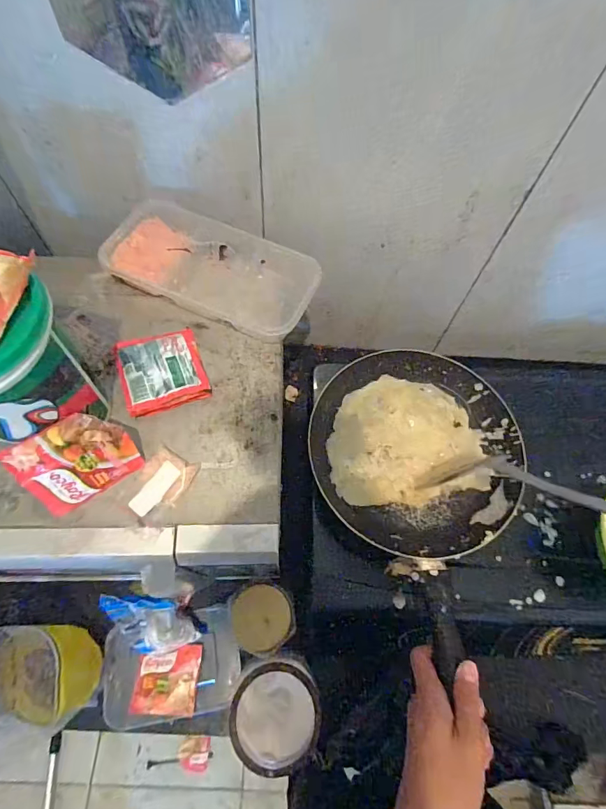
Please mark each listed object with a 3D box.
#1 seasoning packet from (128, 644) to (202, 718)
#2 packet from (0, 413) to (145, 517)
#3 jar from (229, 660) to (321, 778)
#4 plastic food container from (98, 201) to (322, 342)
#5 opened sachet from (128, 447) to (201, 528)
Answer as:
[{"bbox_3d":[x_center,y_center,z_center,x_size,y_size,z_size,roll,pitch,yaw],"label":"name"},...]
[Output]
[{"bbox_3d":[-0.173,0.350,0.537,0.079,0.013,0.077,3,66,-2],"label":"seasoning packet"},{"bbox_3d":[-0.183,0.046,0.346,0.083,0.075,0.006,-31,40,-18],"label":"packet"},{"bbox_3d":[-0.031,0.313,0.439,0.076,0.088,0.081,1,66,-3],"label":"jar"},{"bbox_3d":[-0.097,-0.146,0.451,0.221,0.034,0.100,22,66,7],"label":"plastic food container"},{"bbox_3d":[-0.125,0.071,0.370,0.040,0.010,0.062,29,68,10],"label":"opened sachet"}]

